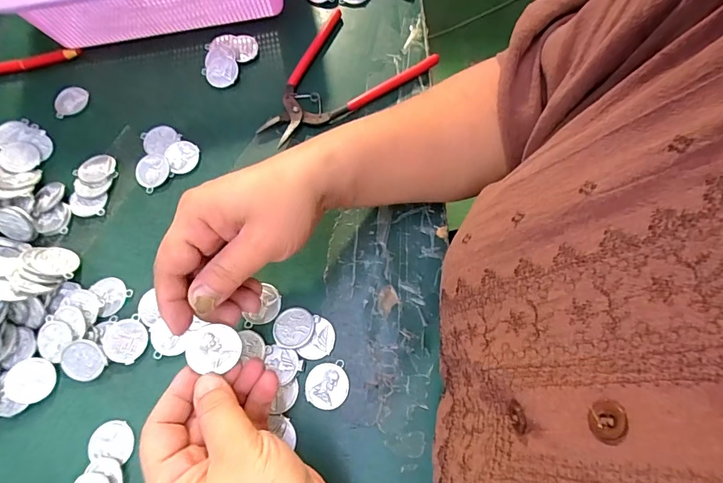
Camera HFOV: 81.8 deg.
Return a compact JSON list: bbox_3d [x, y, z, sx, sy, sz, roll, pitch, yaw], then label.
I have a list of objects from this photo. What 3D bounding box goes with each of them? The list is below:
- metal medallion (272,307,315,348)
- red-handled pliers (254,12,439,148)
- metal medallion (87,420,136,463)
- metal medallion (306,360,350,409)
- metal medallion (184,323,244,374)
[{"bbox_3d":[-0.048,0.061,0.297,0.030,0.005,0.027,-34,72,-10],"label":"metal medallion"},{"bbox_3d":[-0.031,-0.159,0.380,0.165,0.011,0.109,-32,71,-10],"label":"red-handled pliers"},{"bbox_3d":[-0.167,0.133,0.279,0.029,0.004,0.023,1,69,2],"label":"metal medallion"},{"bbox_3d":[-0.023,0.098,0.283,0.029,0.004,0.029,-14,69,-3],"label":"metal medallion"},{"bbox_3d":[-0.084,0.061,0.240,0.029,0.004,0.025,12,83,-22],"label":"metal medallion"}]

